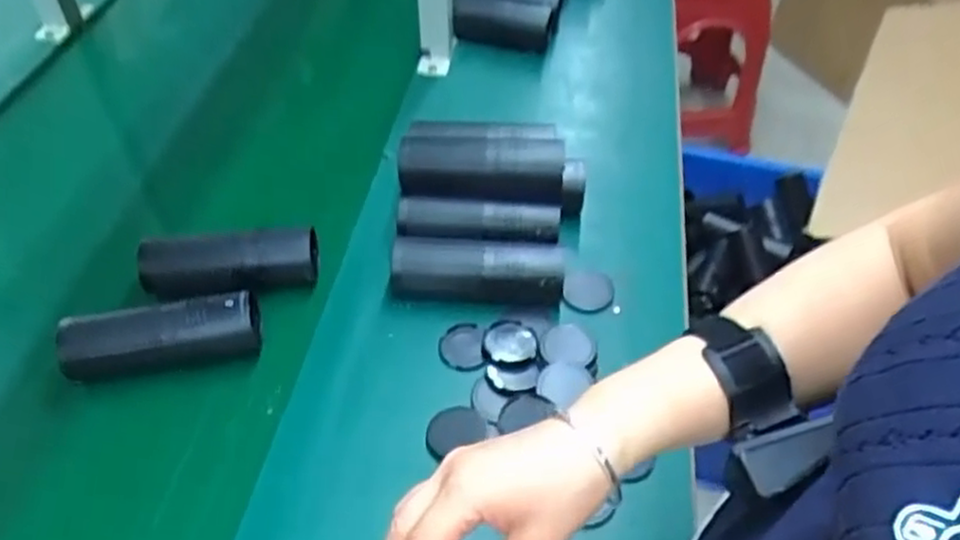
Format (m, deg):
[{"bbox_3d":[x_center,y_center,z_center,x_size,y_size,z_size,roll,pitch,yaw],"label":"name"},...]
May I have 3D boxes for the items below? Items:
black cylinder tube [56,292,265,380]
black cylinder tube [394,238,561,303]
[{"bbox_3d":[-0.278,0.063,0.642,0.165,0.052,0.057,-7,48,-8],"label":"black cylinder tube"},{"bbox_3d":[-0.002,0.000,0.699,0.160,0.048,0.053,6,48,3],"label":"black cylinder tube"}]

